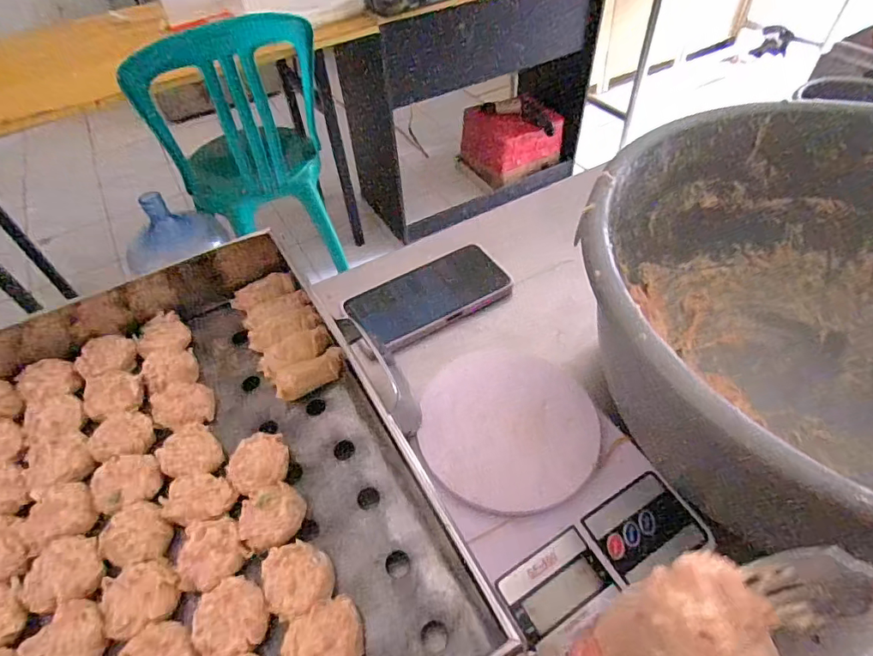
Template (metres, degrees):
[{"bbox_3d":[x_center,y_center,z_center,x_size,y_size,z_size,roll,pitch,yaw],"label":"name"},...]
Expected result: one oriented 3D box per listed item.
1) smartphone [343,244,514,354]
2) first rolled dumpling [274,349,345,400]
[{"bbox_3d":[-0.004,-0.034,0.492,0.155,0.014,0.084,-27,55,-19],"label":"smartphone"},{"bbox_3d":[-0.106,0.040,0.406,0.059,0.016,0.026,-21,54,-15],"label":"first rolled dumpling"}]

